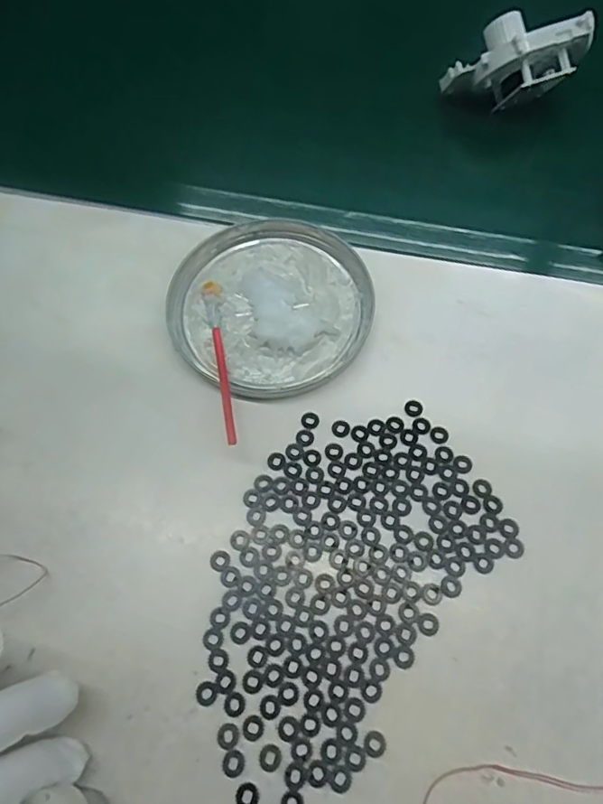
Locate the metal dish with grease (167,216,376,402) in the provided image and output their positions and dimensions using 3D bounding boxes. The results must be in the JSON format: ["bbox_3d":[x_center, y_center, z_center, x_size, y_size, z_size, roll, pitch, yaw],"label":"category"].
[{"bbox_3d":[-0.020,-0.065,0.345,0.126,0.012,0.129,-1,64,1],"label":"metal dish with grease"}]

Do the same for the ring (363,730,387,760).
[{"bbox_3d":[0.034,0.158,0.242,0.010,0.004,0.011,-1,64,1],"label":"ring"}]

